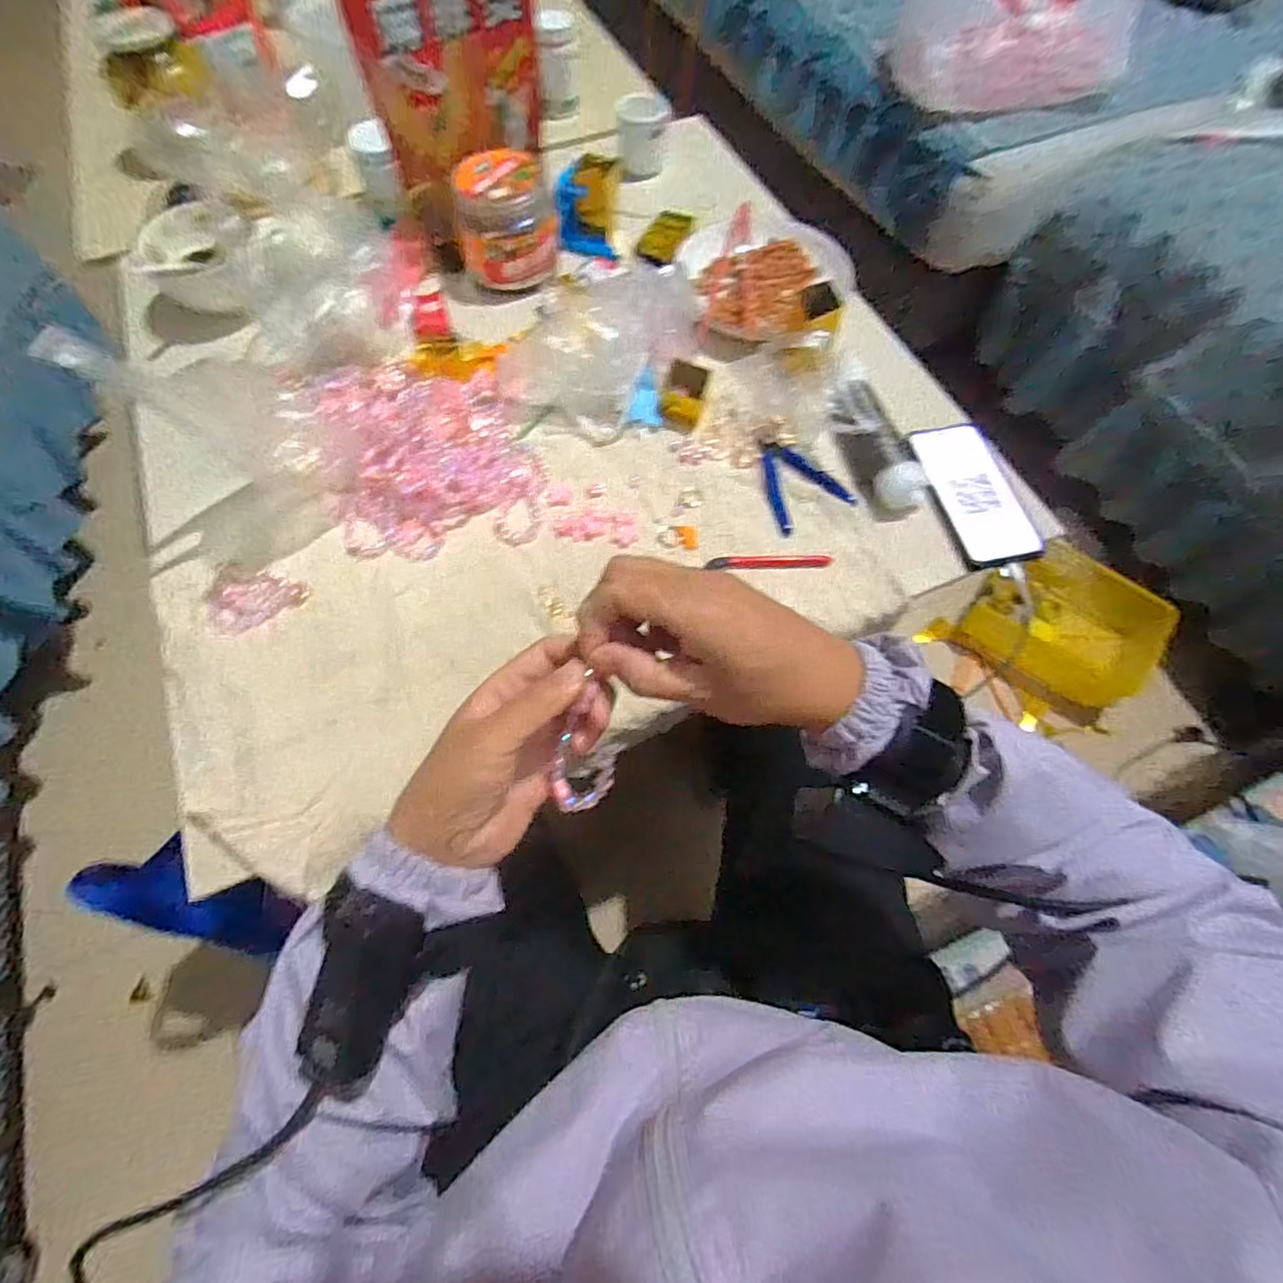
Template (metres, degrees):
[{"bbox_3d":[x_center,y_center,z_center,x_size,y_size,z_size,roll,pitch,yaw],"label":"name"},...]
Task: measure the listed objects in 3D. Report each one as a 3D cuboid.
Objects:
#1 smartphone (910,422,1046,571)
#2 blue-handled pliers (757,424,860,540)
[{"bbox_3d":[0.318,-0.141,0.566,0.081,0.014,0.155,-12,66,-5],"label":"smartphone"},{"bbox_3d":[0.141,-0.164,0.580,0.080,0.016,0.114,-28,68,-11],"label":"blue-handled pliers"}]

